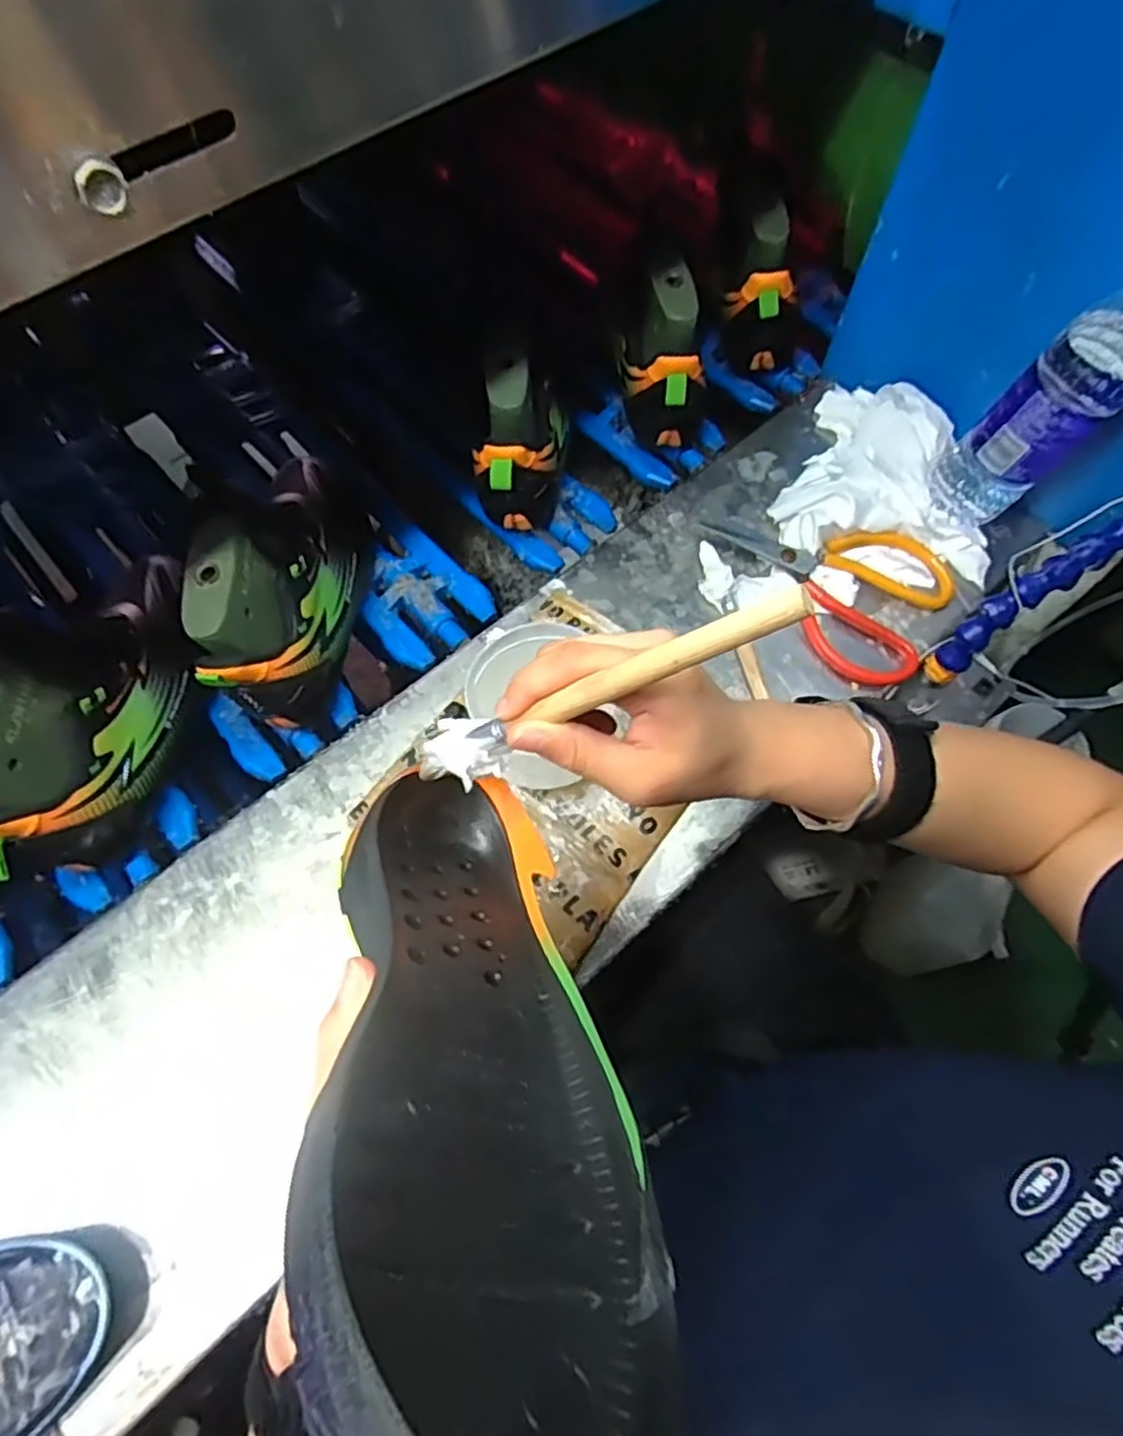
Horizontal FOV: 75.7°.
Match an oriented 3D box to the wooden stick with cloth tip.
[{"bbox_3d":[0.008,-0.007,0.263,0.179,0.022,0.026,-23,52,41],"label":"wooden stick with cloth tip"}]

